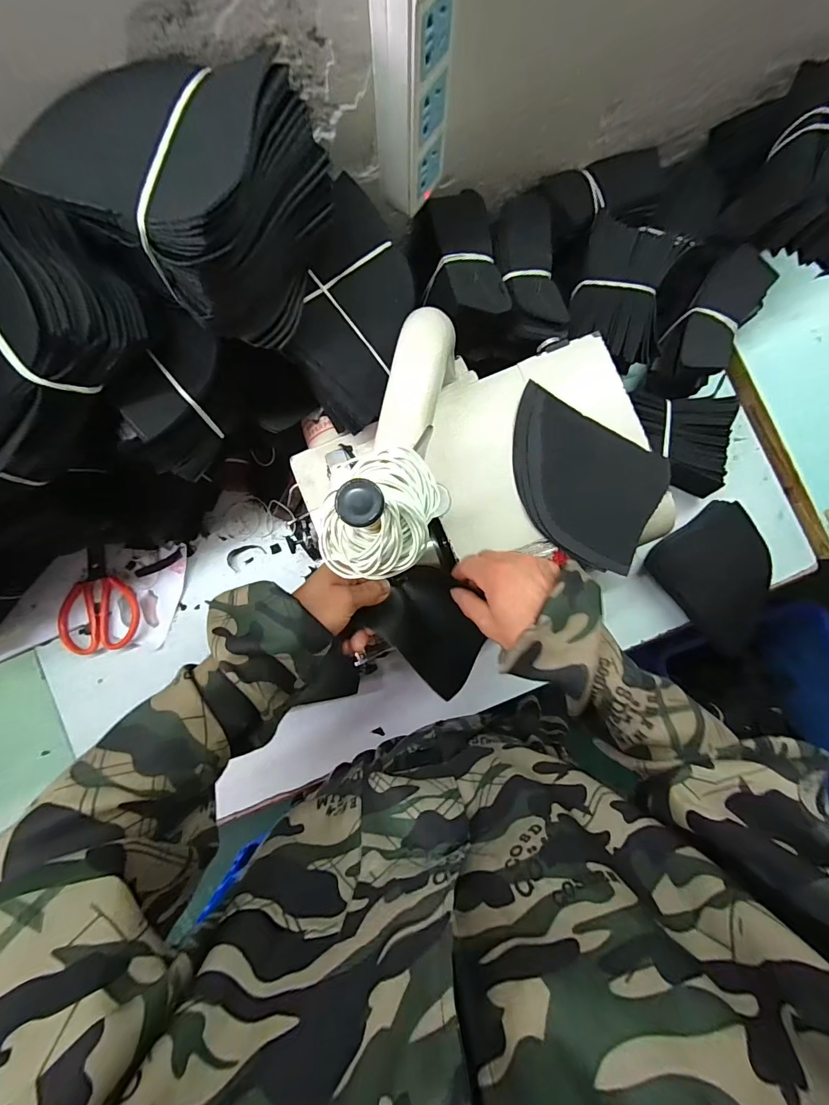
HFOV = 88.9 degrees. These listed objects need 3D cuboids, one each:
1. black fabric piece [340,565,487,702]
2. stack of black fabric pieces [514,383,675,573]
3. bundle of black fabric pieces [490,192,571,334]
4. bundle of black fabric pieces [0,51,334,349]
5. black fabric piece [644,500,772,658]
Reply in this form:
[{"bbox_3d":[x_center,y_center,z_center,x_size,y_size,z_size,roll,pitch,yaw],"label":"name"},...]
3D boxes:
[{"bbox_3d":[0.019,0.068,0.398,0.110,0.051,0.082,41,90,3],"label":"black fabric piece"},{"bbox_3d":[0.156,-0.071,0.414,0.159,0.018,0.127,29,89,3],"label":"stack of black fabric pieces"},{"bbox_3d":[0.123,-0.301,0.450,0.070,0.042,0.146,-10,87,2],"label":"bundle of black fabric pieces"},{"bbox_3d":[-0.143,-0.239,0.285,0.138,0.093,0.132,33,89,1],"label":"bundle of black fabric pieces"},{"bbox_3d":[0.386,0.030,0.535,0.123,0.043,0.152,-38,87,0],"label":"black fabric piece"}]

